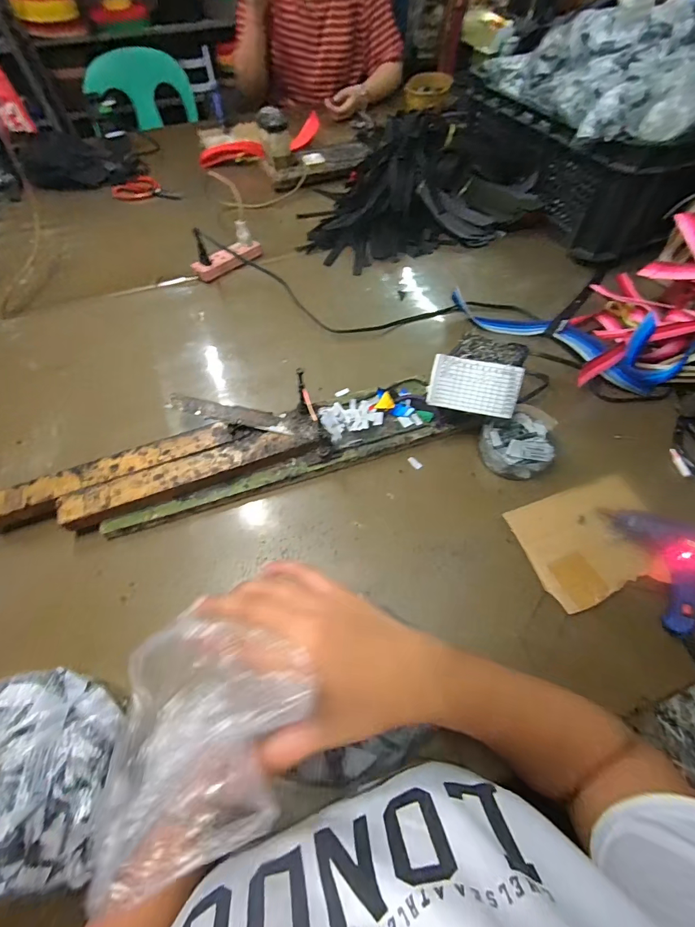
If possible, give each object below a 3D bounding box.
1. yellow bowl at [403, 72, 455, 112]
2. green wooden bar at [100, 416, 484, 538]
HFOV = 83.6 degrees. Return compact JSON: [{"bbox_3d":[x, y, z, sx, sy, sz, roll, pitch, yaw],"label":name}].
[{"bbox_3d":[0.258,-1.187,1.233,0.147,0.044,0.143,3,59,3],"label":"yellow bowl"},{"bbox_3d":[-0.056,0.006,0.499,0.482,0.023,0.025,-17,65,-8],"label":"green wooden bar"}]

